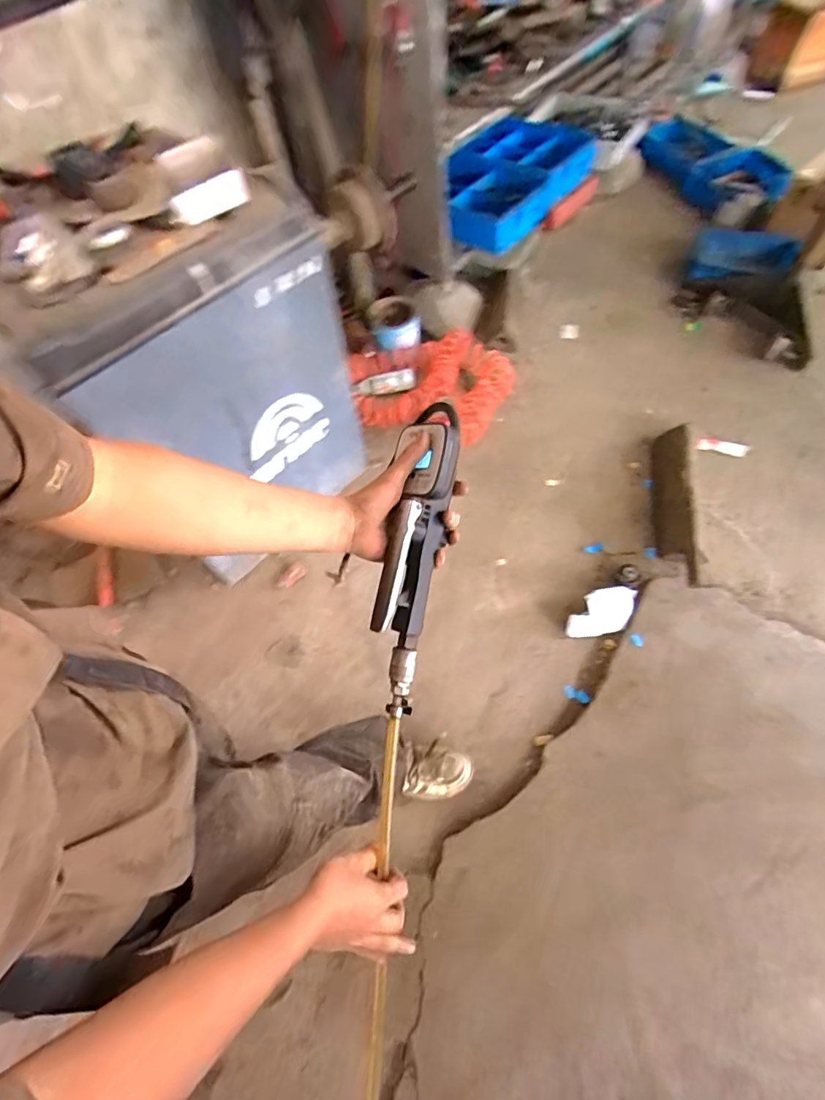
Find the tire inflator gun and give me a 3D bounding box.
[{"bbox_3d":[0.000,0.015,0.548,0.057,0.062,0.328,10,93,8],"label":"tire inflator gun"}]

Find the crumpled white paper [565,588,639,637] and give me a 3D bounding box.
[{"bbox_3d":[0.499,0.163,1.341,0.202,0.030,0.111,-15,82,-6],"label":"crumpled white paper"}]

